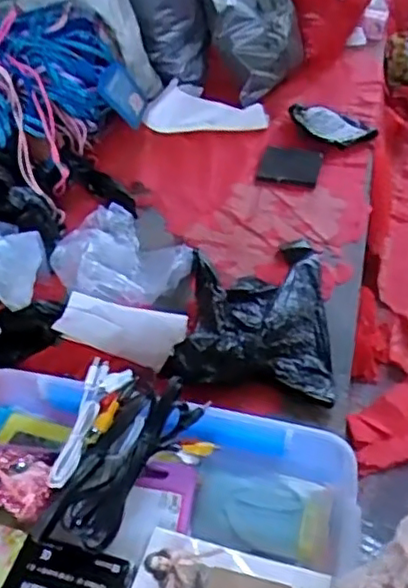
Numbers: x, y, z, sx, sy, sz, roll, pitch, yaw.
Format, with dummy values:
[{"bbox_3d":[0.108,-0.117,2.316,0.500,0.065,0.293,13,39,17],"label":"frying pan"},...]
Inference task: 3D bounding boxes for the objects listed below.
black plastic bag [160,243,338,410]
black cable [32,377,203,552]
[{"bbox_3d":[0.065,0.006,0.825,0.188,0.048,0.285,1,41,4],"label":"black plastic bag"},{"bbox_3d":[-0.071,0.135,0.538,0.069,0.045,0.168,20,46,24],"label":"black cable"}]

